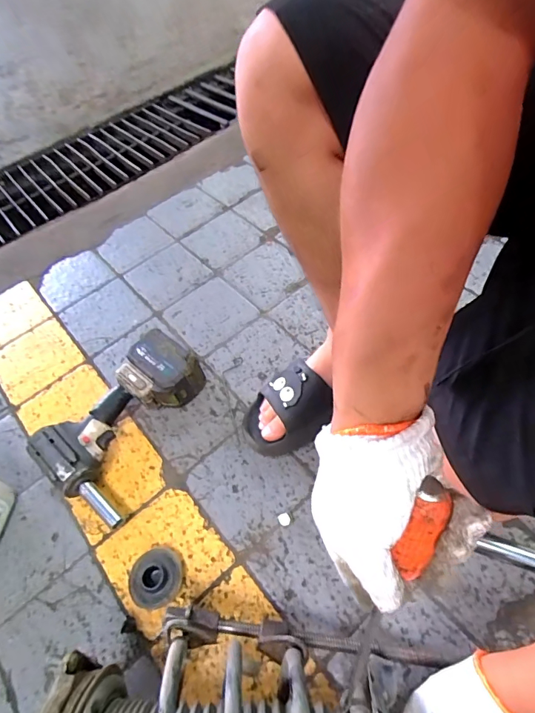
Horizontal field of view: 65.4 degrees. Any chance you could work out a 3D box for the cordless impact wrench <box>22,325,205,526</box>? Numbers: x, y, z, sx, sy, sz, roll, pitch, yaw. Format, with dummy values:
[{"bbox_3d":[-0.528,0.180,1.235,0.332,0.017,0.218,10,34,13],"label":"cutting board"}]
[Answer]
[{"bbox_3d":[-0.230,0.090,0.661,0.181,0.079,0.280,21,61,18],"label":"cordless impact wrench"}]

